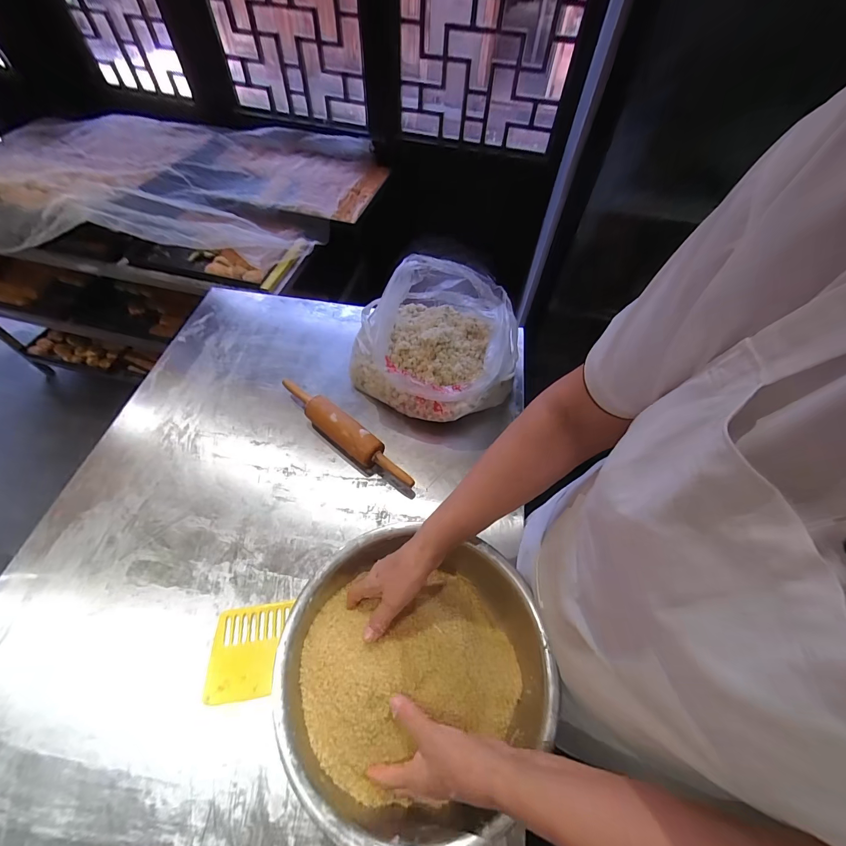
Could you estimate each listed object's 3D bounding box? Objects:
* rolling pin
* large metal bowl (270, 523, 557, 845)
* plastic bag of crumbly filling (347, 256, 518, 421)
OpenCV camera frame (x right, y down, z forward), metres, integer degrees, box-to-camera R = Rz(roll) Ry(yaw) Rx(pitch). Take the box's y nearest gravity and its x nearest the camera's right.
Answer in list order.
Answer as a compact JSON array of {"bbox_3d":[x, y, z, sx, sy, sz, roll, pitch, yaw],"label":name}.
[{"bbox_3d":[-0.153,0.014,0.708,0.337,0.061,0.059,39,63,21],"label":"rolling pin"},{"bbox_3d":[-0.013,0.299,0.470,0.310,0.088,0.328,1,56,-1],"label":"large metal bowl"},{"bbox_3d":[0.034,-0.161,0.761,0.309,0.178,0.294,34,62,18],"label":"plastic bag of crumbly filling"}]

